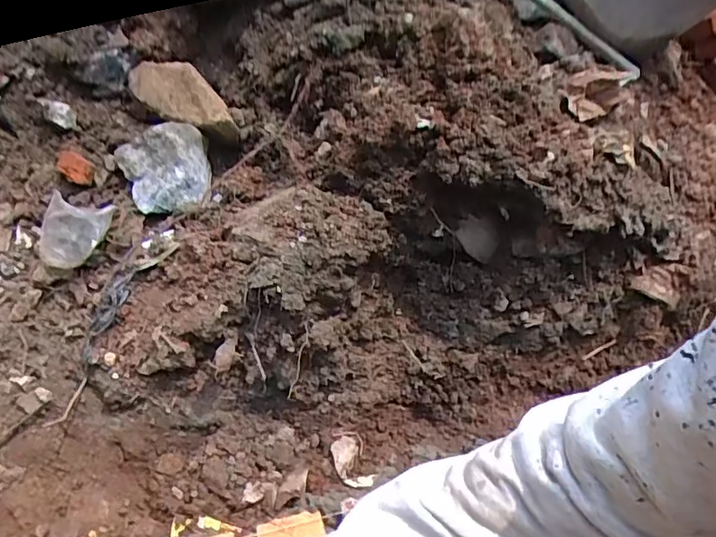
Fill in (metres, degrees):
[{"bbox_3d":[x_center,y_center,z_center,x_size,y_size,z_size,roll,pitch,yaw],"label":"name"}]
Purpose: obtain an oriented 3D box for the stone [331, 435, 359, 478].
[{"bbox_3d":[-0.020,0.243,0.728,0.032,0.012,0.053,19,46,16],"label":"stone"}]

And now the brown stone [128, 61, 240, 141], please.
[{"bbox_3d":[-0.259,-0.260,0.827,0.191,0.043,0.082,31,91,12],"label":"brown stone"}]

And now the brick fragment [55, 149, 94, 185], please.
[{"bbox_3d":[-0.406,-0.145,0.789,0.050,0.042,0.018,10,44,6],"label":"brick fragment"}]

